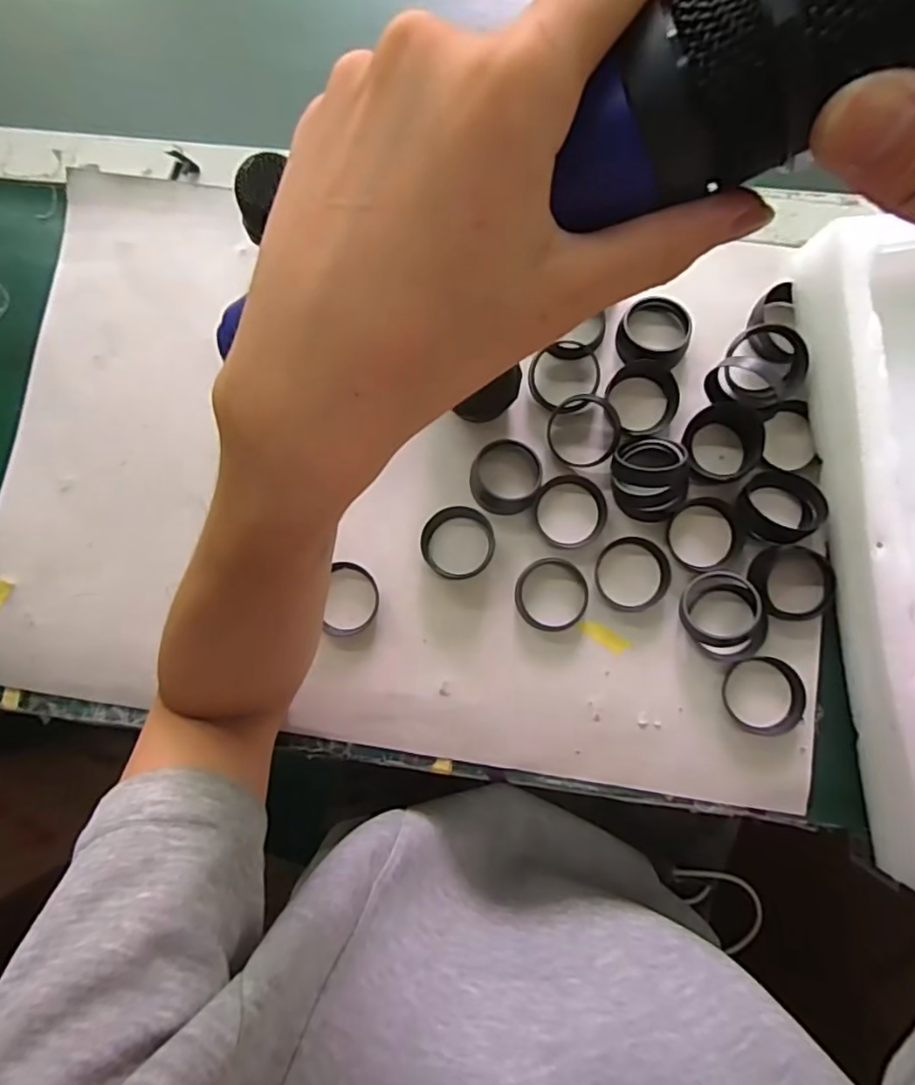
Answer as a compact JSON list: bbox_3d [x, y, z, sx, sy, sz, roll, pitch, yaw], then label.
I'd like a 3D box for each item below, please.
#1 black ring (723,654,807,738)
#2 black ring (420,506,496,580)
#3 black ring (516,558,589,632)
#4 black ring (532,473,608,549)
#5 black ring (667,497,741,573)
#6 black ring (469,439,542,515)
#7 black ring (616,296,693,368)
[{"bbox_3d":[0.177,0.088,0.347,0.043,0.011,0.045,0,83,3],"label":"black ring"},{"bbox_3d":[0.001,0.000,0.367,0.044,0.009,0.043,0,83,3],"label":"black ring"},{"bbox_3d":[0.057,0.031,0.362,0.043,0.006,0.044,0,83,3],"label":"black ring"},{"bbox_3d":[0.068,-0.019,0.366,0.045,0.007,0.042,0,83,3],"label":"black ring"},{"bbox_3d":[0.148,-0.006,0.362,0.043,0.012,0.043,0,83,3],"label":"black ring"},{"bbox_3d":[0.030,-0.041,0.368,0.042,0.012,0.046,0,83,3],"label":"black ring"},{"bbox_3d":[0.120,-0.130,0.373,0.042,0.017,0.043,0,83,3],"label":"black ring"}]

